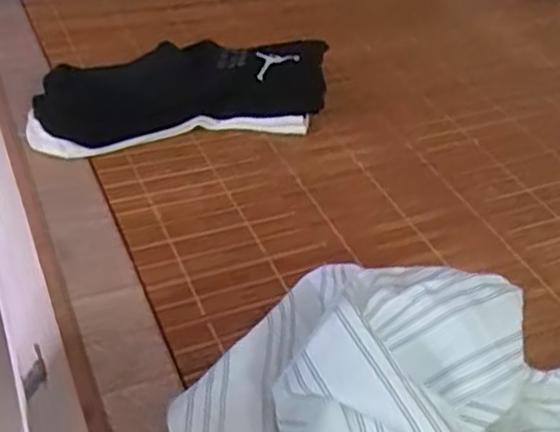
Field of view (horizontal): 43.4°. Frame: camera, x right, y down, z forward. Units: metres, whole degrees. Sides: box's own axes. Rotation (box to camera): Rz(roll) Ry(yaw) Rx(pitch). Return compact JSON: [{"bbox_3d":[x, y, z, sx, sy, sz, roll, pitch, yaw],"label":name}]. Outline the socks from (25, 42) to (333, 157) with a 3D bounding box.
[{"bbox_3d":[-0.090,-0.112,0.640,0.265,0.050,0.102,-11,43,-19],"label":"socks"}]

